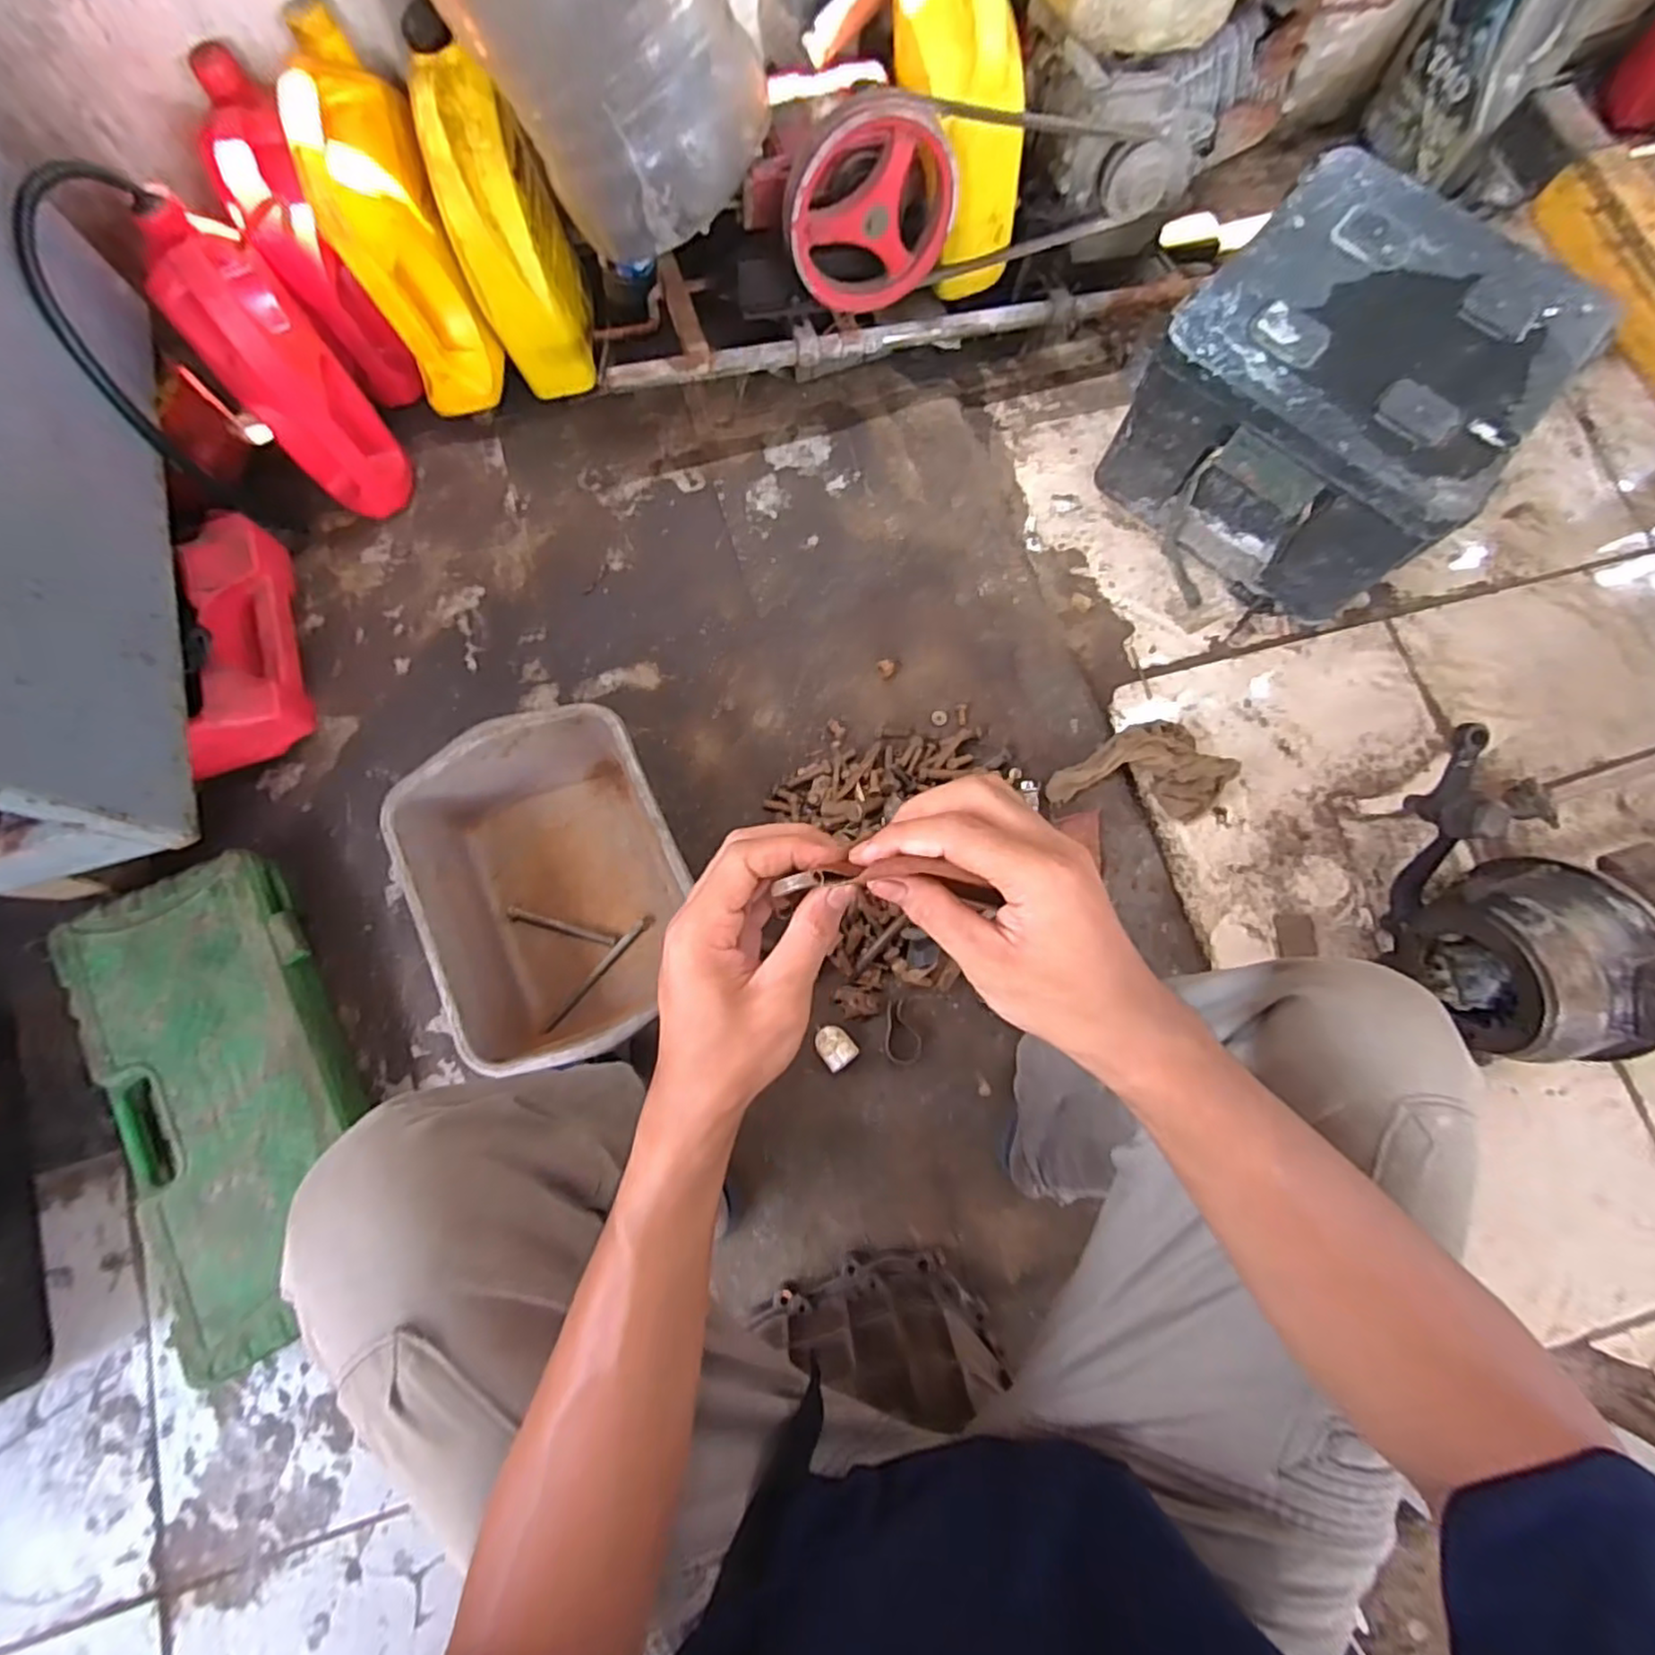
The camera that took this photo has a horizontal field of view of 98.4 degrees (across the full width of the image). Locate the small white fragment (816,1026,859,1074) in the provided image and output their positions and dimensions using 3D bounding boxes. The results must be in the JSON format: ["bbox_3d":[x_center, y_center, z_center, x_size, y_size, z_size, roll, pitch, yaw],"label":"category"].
[{"bbox_3d":[0.008,0.239,0.780,0.036,0.037,0.044,-38,79,-9],"label":"small white fragment"}]

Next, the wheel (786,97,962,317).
[{"bbox_3d":[0.046,-0.684,0.798,0.192,0.181,0.041,-19,77,-5],"label":"wheel"}]

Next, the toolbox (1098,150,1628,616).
[{"bbox_3d":[0.619,-0.526,0.891,0.361,0.233,0.386,40,79,9],"label":"toolbox"}]

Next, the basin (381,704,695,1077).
[{"bbox_3d":[-0.290,0.063,0.784,0.269,0.125,0.349,-28,78,-7],"label":"basin"}]

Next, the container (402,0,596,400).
[{"bbox_3d":[-0.383,-0.726,0.887,0.108,0.319,0.172,-4,76,-2],"label":"container"}]

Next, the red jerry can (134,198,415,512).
[{"bbox_3d":[-0.624,-0.521,0.841,0.116,0.296,0.162,-35,79,-9],"label":"red jerry can"}]

